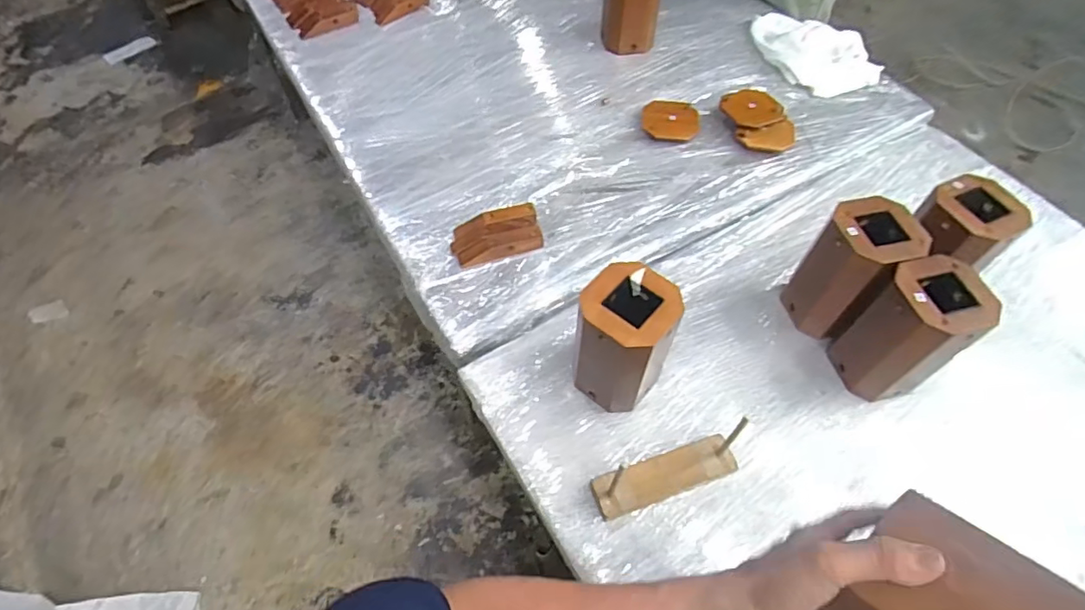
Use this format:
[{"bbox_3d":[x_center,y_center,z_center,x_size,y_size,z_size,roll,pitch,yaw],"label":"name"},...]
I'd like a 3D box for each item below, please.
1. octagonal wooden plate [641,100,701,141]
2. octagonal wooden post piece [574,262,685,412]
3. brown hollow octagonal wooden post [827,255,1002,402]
[{"bbox_3d":[0.226,-0.327,0.989,0.098,0.009,0.092,-3,69,-1],"label":"octagonal wooden plate"},{"bbox_3d":[0.094,0.044,0.656,0.097,0.166,0.103,34,63,21],"label":"octagonal wooden post piece"},{"bbox_3d":[0.427,0.037,0.668,0.084,0.170,0.094,-10,56,-7],"label":"brown hollow octagonal wooden post"}]

